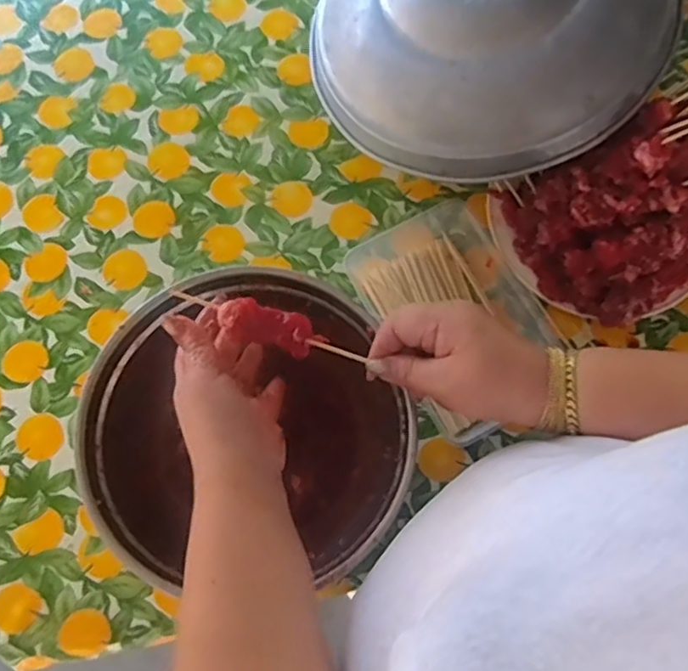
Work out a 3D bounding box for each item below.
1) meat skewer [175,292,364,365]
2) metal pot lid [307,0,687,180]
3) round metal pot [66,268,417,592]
[{"bbox_3d":[-0.055,-0.007,0.461,0.140,0.016,0.027,20,76,1],"label":"meat skewer"},{"bbox_3d":[0.145,-0.314,0.624,0.346,0.117,0.299,-2,75,0],"label":"metal pot lid"},{"bbox_3d":[-0.079,0.083,0.586,0.270,0.151,0.245,-1,75,0],"label":"round metal pot"}]

